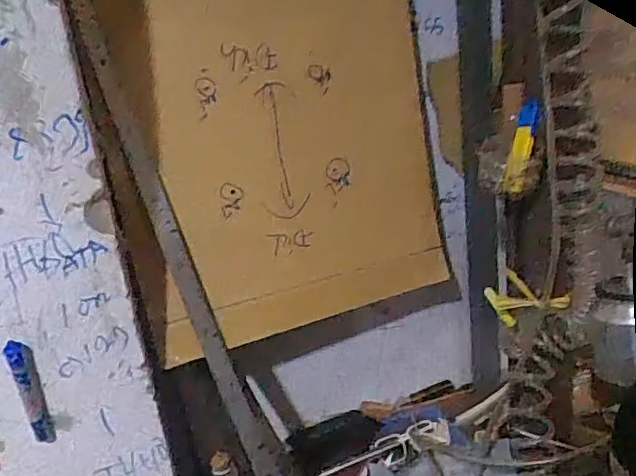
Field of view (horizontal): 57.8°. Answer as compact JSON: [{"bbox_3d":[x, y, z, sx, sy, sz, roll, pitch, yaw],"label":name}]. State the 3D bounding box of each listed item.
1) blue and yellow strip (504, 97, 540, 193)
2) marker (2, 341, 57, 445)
[{"bbox_3d":[0.277,-0.124,0.787,0.019,0.127,0.031,9,6,-38],"label":"blue and yellow strip"},{"bbox_3d":[-0.347,0.189,0.698,0.026,0.147,0.019,-16,21,-25],"label":"marker"}]

